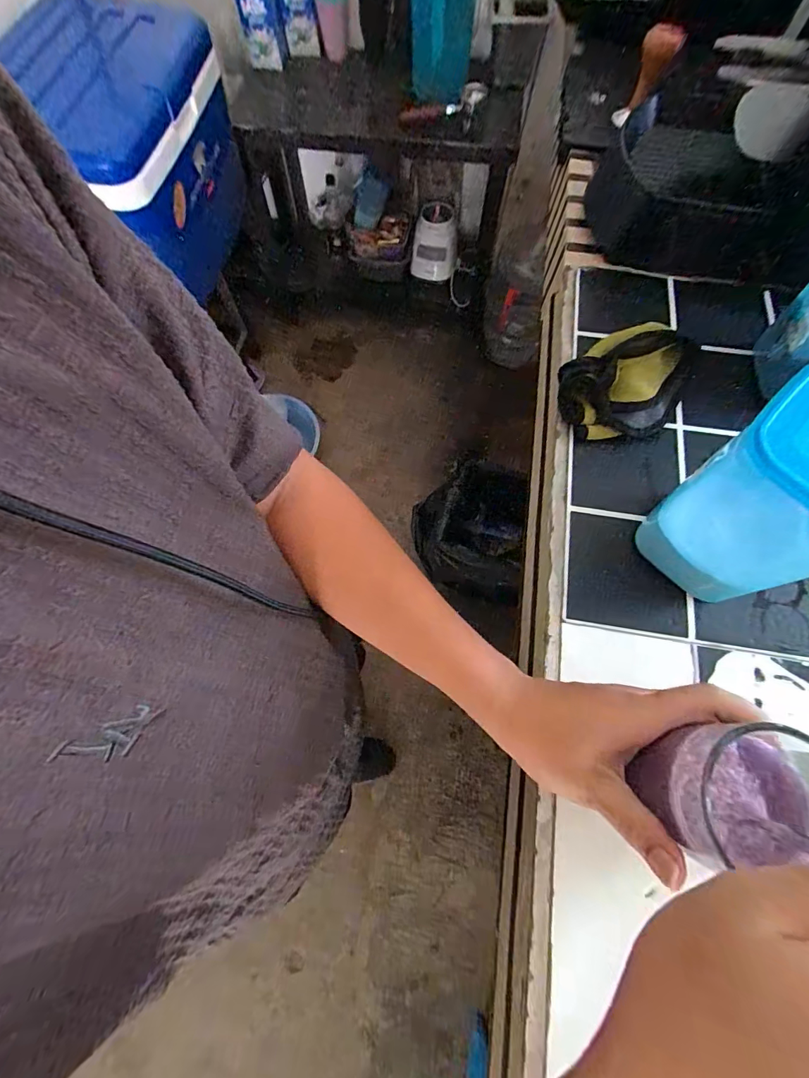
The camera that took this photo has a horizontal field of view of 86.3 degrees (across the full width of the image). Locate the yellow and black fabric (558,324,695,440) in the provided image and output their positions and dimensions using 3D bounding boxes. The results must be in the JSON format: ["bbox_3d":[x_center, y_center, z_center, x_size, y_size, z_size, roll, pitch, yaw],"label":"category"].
[{"bbox_3d":[0.209,-0.147,0.396,0.132,0.039,0.092,-23,72,-9],"label":"yellow and black fabric"}]

